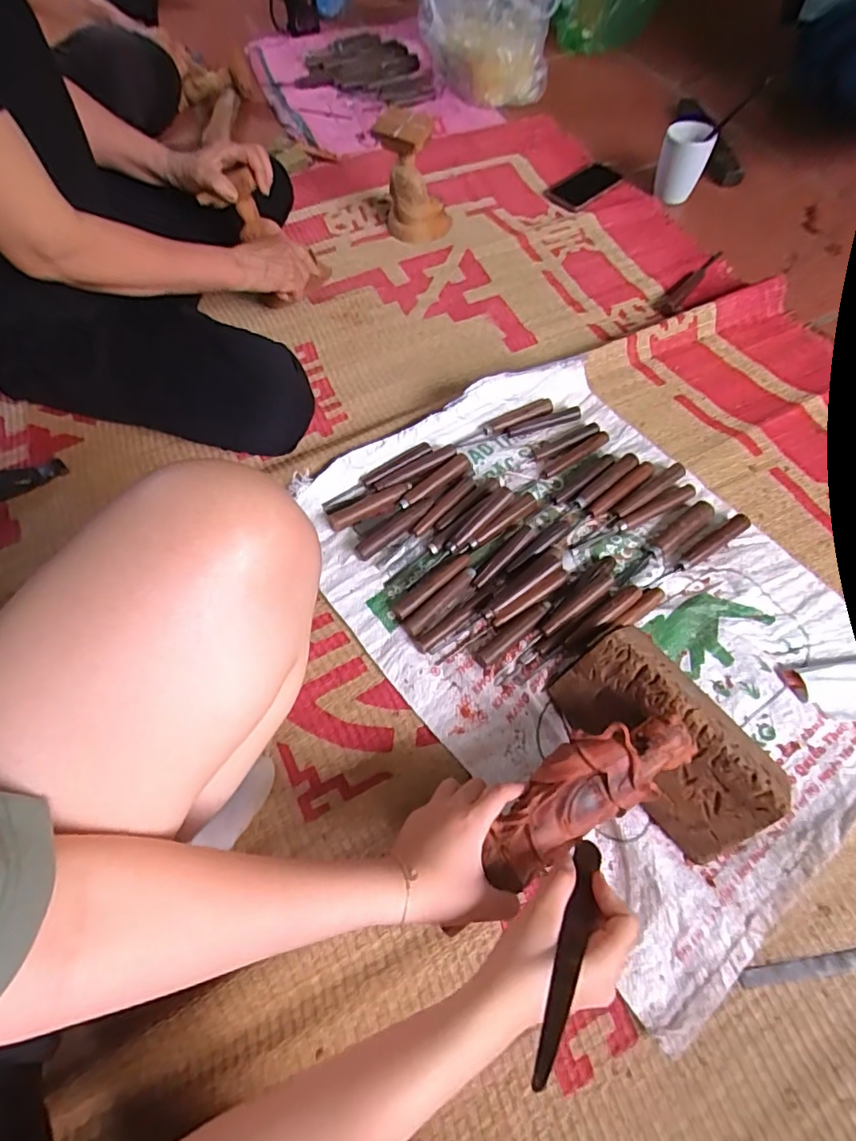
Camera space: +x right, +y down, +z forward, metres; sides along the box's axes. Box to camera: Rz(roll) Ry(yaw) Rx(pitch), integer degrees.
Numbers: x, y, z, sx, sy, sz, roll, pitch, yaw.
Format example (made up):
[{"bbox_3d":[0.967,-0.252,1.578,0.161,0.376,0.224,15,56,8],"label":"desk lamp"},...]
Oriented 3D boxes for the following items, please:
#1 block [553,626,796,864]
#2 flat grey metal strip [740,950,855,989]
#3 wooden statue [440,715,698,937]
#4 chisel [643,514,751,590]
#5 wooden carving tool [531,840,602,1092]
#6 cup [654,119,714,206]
[{"bbox_3d":[0.239,0.154,0.515,0.134,0.066,0.207,-31,66,-15],"label":"block"},{"bbox_3d":[0.350,0.341,0.459,0.160,0.006,0.015,-8,62,-4],"label":"flat grey metal strip"},{"bbox_3d":[0.134,0.188,0.458,0.207,0.042,0.071,-31,66,-11],"label":"wooden statue"},{"bbox_3d":[0.326,-0.019,0.633,0.157,0.020,0.018,-33,66,-16],"label":"chisel"},{"bbox_3d":[0.098,0.252,0.362,0.018,0.010,0.197,31,22,16],"label":"wooden carving tool"},{"bbox_3d":[0.464,-0.743,0.973,0.086,0.110,0.071,21,64,11],"label":"cup"}]

